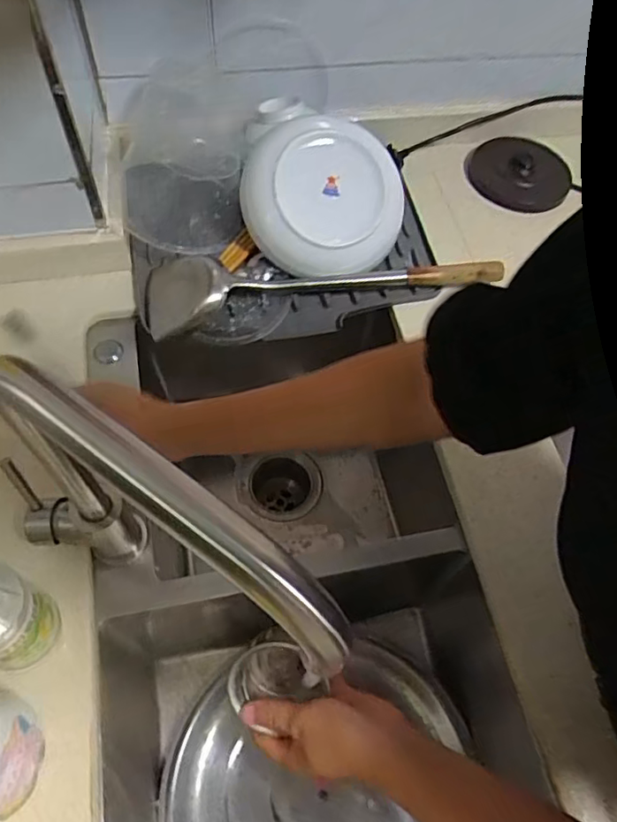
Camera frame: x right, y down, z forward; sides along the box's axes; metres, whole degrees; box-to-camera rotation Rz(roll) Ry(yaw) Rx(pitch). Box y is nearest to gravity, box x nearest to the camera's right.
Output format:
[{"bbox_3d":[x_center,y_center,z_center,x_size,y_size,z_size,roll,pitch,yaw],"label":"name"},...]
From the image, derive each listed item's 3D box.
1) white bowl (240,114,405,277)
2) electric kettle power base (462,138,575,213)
[{"bbox_3d":[0.019,-0.258,0.692,0.190,0.068,0.198,0,91,-13],"label":"white bowl"},{"bbox_3d":[0.289,-0.332,0.817,0.137,0.028,0.126,2,60,-3],"label":"electric kettle power base"}]

